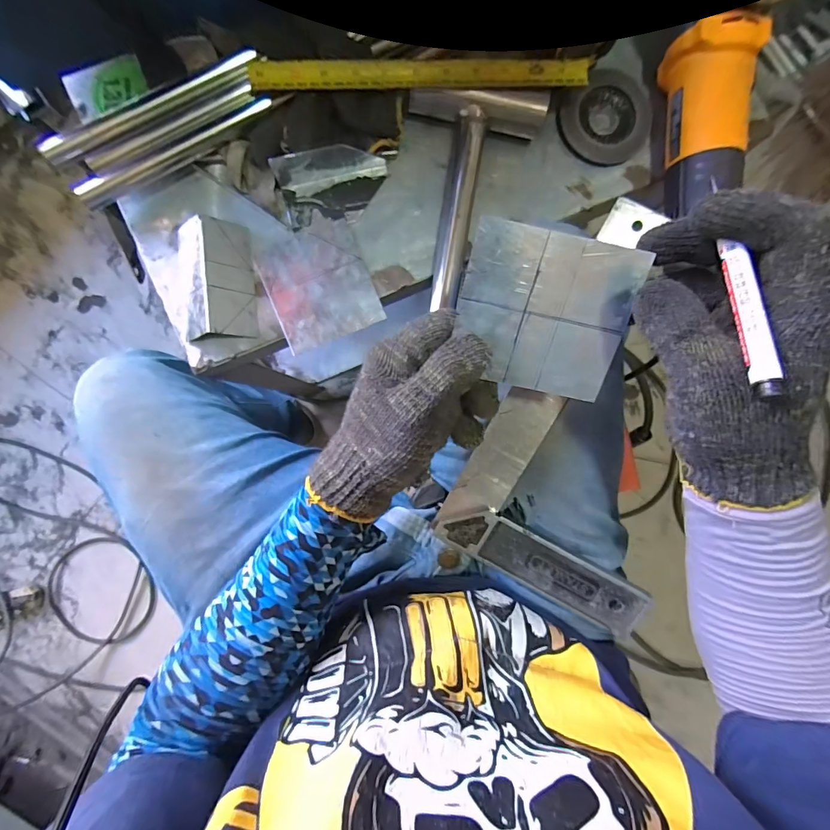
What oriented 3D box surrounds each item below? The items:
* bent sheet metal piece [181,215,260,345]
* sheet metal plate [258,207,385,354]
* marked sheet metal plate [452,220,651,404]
[{"bbox_3d":[-0.179,-0.119,0.371,0.065,0.037,0.100,-4,91,-4],"label":"bent sheet metal piece"},{"bbox_3d":[-0.090,-0.123,0.391,0.092,0.009,0.106,-22,89,-3],"label":"sheet metal plate"},{"bbox_3d":[0.077,-0.060,0.254,0.099,0.004,0.090,12,115,-1],"label":"marked sheet metal plate"}]

